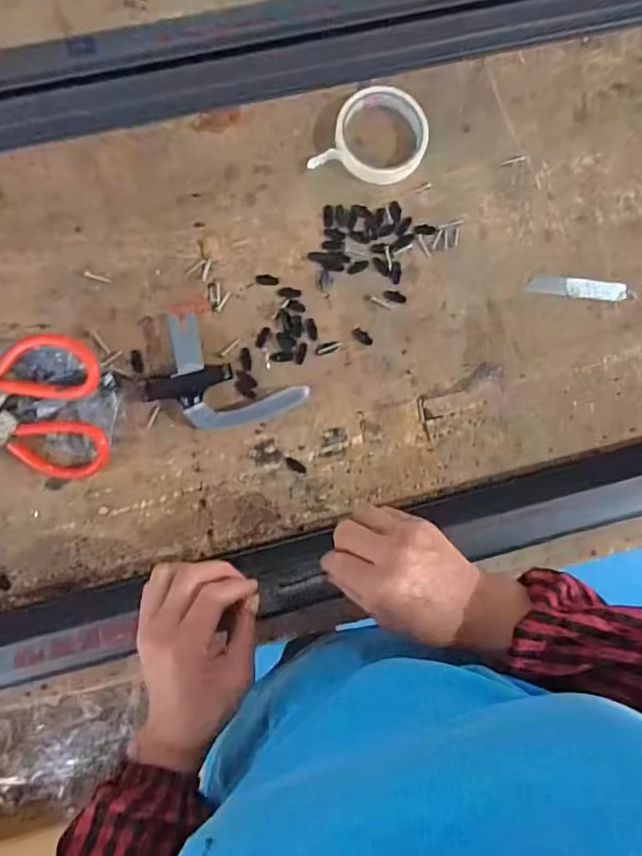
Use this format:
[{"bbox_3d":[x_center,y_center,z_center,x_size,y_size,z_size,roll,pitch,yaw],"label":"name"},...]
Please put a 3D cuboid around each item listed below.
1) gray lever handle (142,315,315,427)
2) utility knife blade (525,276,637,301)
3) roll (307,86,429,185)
[{"bbox_3d":[-0.092,-0.038,0.505,0.141,0.028,0.086,28,87,-3],"label":"gray lever handle"},{"bbox_3d":[0.273,-0.146,0.548,0.111,0.007,0.025,3,88,-4],"label":"utility knife blade"},{"bbox_3d":[0.053,-0.297,0.529,0.110,0.031,0.084,12,88,-3],"label":"roll"}]

